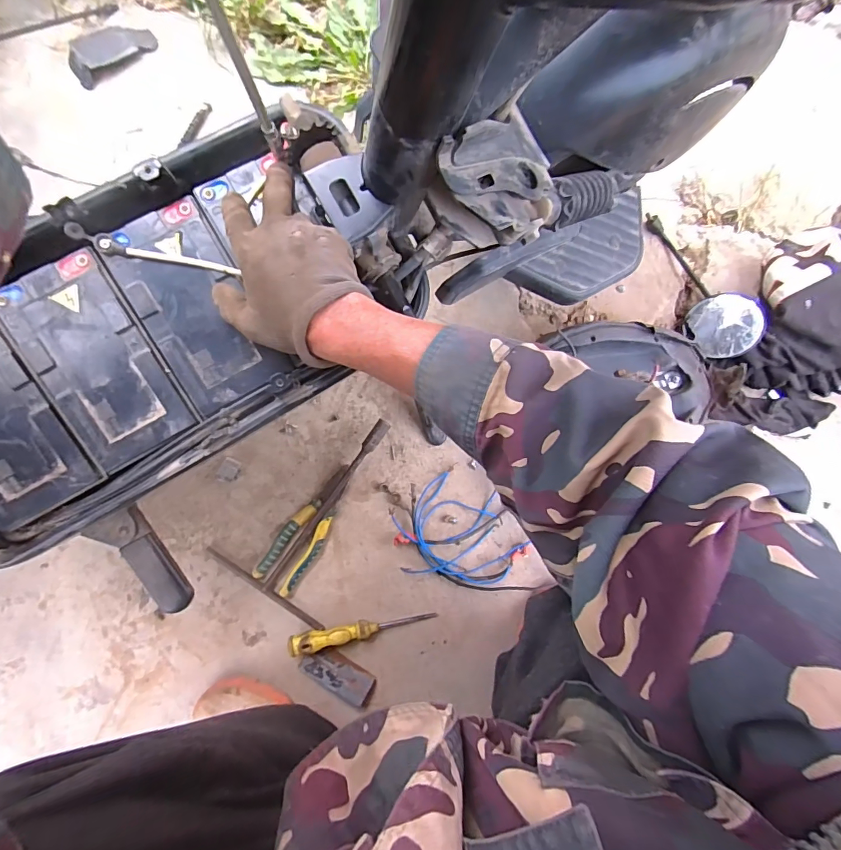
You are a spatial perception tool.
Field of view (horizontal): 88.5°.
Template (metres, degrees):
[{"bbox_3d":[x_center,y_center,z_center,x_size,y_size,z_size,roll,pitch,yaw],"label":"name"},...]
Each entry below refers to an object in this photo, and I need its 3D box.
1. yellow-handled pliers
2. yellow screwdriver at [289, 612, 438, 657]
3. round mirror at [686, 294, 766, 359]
[{"bbox_3d":[-0.163,0.145,0.623,0.068,0.020,0.190,32,86,-1],"label":"yellow-handled pliers"},{"bbox_3d":[-0.079,0.287,0.605,0.200,0.021,0.025,-5,88,-16],"label":"yellow screwdriver"},{"bbox_3d":[0.500,-0.164,0.707,0.094,0.020,0.106,-24,70,39],"label":"round mirror"}]

